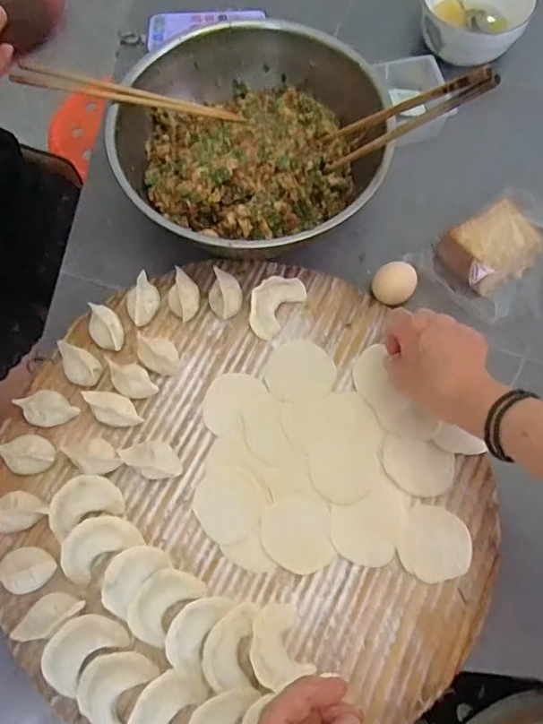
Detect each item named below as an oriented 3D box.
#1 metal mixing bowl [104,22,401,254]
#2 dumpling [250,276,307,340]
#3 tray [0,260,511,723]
[{"bbox_3d":[-0.019,-0.221,0.554,0.273,0.080,0.252,0,69,0],"label":"metal mixing bowl"},{"bbox_3d":[0.003,-0.058,0.522,0.040,0.021,0.067,34,73,12],"label":"dumpling"},{"bbox_3d":[-0.024,0.098,0.468,0.400,0.033,0.400,0,68,-1],"label":"tray"}]

